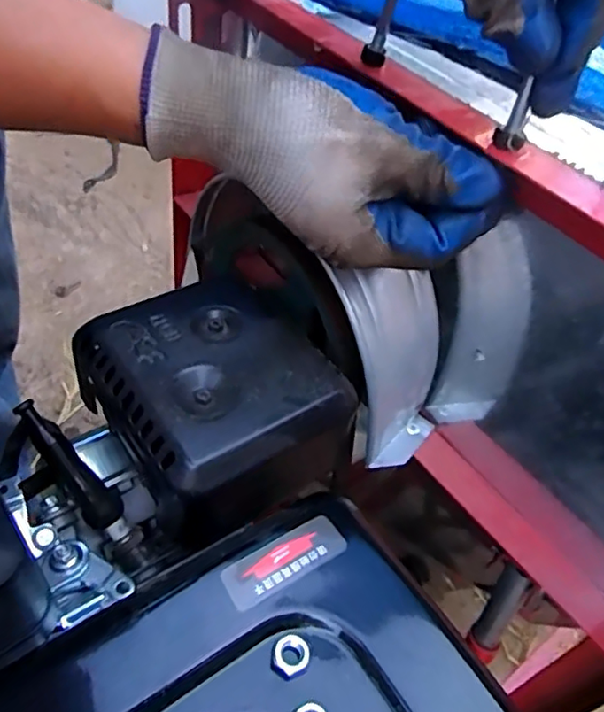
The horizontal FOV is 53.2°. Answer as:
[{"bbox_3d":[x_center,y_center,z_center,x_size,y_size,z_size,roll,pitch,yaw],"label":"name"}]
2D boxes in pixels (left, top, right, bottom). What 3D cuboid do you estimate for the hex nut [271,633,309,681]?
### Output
[{"bbox_3d":[-0.005,0.111,0.222,0.014,0.006,0.013,-31,55,-32],"label":"hex nut"}]

